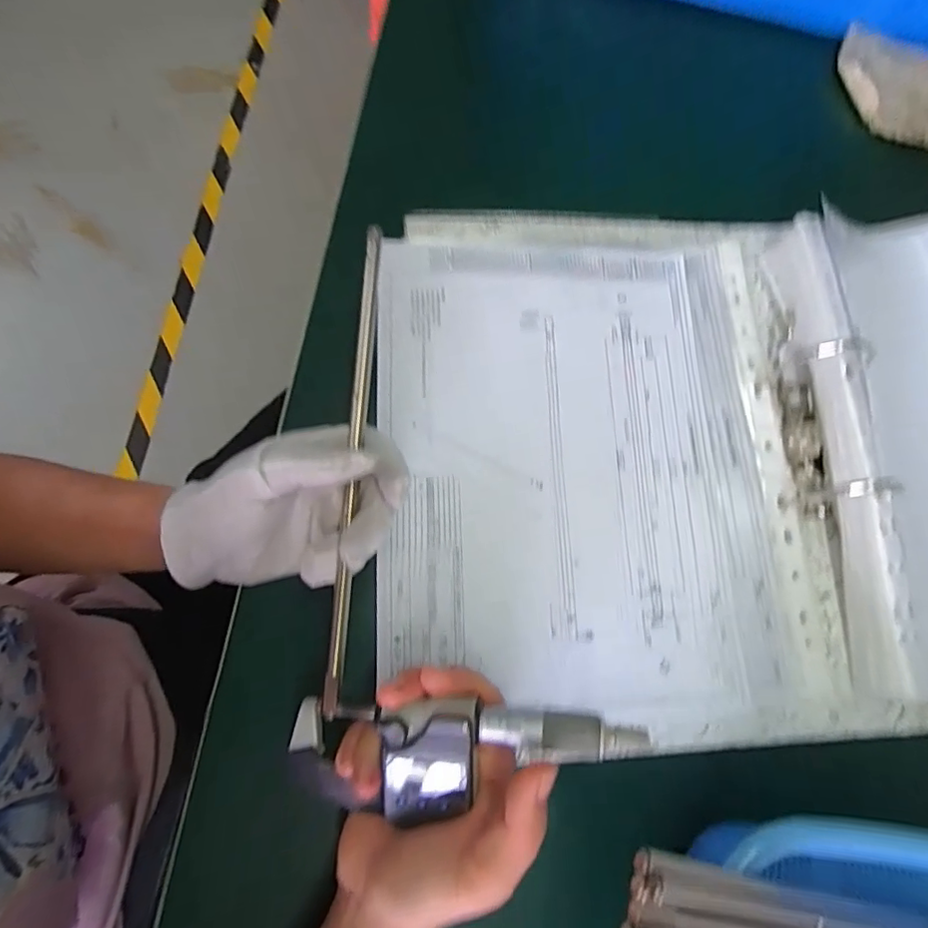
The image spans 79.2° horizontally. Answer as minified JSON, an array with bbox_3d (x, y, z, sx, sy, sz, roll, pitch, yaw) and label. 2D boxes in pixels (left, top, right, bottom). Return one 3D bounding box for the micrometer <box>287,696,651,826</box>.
[{"bbox_3d":[-0.004,0.128,0.247,0.158,0.021,0.048,-9,76,10],"label":"micrometer"}]

